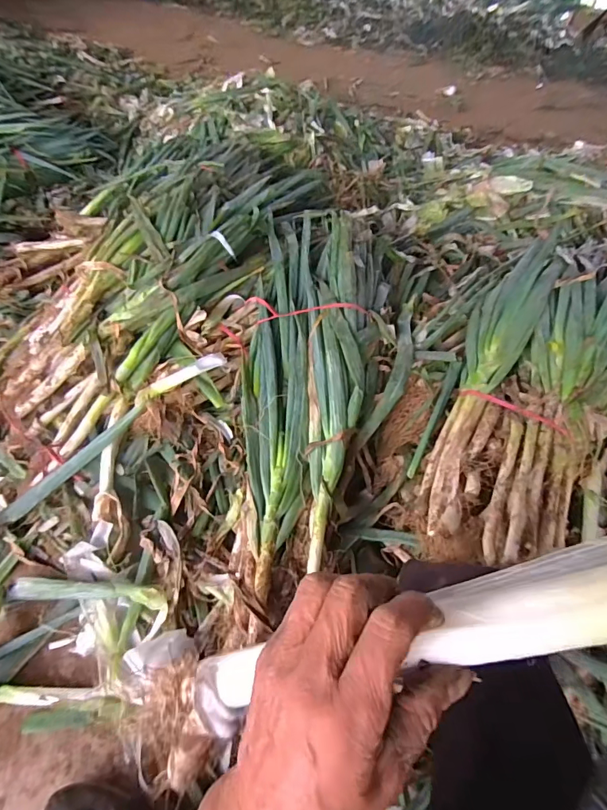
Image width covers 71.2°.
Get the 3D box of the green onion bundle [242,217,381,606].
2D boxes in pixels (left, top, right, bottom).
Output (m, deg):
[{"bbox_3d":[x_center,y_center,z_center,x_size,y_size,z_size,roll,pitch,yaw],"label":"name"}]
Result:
[{"bbox_3d":[0.015,-0.111,0.961,0.301,0.124,0.947,7,61,1],"label":"green onion bundle"}]

